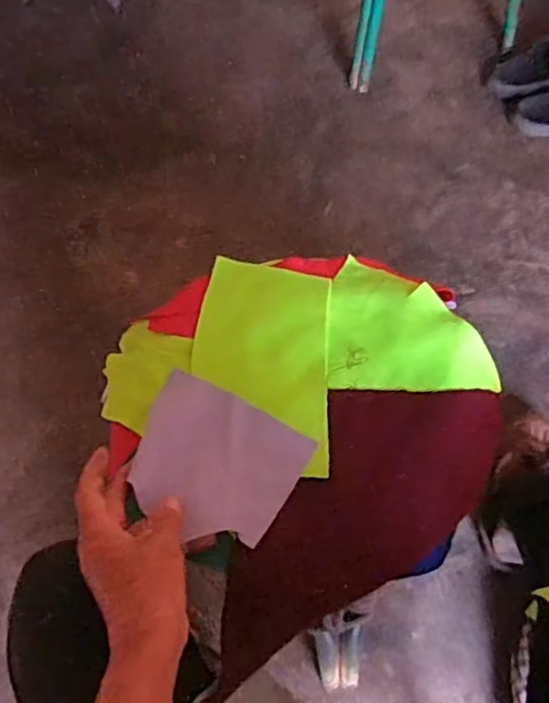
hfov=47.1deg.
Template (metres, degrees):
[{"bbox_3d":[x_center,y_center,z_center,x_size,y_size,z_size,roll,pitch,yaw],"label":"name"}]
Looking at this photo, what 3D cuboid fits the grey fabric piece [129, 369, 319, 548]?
[{"bbox_3d":[-0.048,0.081,0.477,0.124,0.019,0.106,27,68,16],"label":"grey fabric piece"}]

